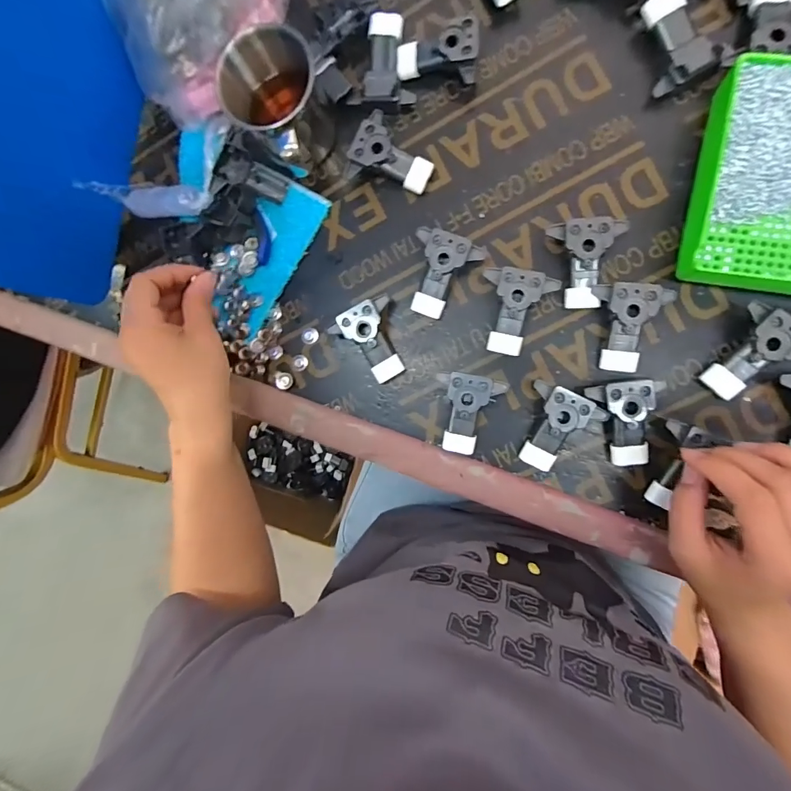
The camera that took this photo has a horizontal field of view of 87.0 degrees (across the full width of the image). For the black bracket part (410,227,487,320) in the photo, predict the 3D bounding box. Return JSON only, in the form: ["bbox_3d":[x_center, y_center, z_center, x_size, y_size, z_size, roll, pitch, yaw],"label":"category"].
[{"bbox_3d":[0.037,-0.097,0.341,0.053,0.029,0.064,20,93,8],"label":"black bracket part"}]

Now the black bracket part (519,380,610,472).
[{"bbox_3d":[0.126,0.028,0.329,0.056,0.027,0.063,25,94,8],"label":"black bracket part"}]

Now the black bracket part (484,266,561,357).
[{"bbox_3d":[0.097,-0.065,0.332,0.053,0.028,0.064,7,91,8],"label":"black bracket part"}]

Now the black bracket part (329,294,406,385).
[{"bbox_3d":[-0.016,-0.045,0.351,0.052,0.027,0.063,-31,86,8],"label":"black bracket part"}]

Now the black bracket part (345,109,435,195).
[{"bbox_3d":[-0.001,-0.199,0.345,0.064,0.029,0.055,22,94,8],"label":"black bracket part"}]

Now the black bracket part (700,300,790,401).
[{"bbox_3d":[0.258,-0.033,0.307,0.062,0.026,0.050,-35,85,7],"label":"black bracket part"}]

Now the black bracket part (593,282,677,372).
[{"bbox_3d":[0.178,-0.051,0.318,0.051,0.027,0.062,6,91,9],"label":"black bracket part"}]

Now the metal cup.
[{"bbox_3d":[-0.085,-0.226,0.327,0.072,0.079,0.066,0,90,9],"label":"metal cup"}]

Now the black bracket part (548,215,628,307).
[{"bbox_3d":[0.145,-0.101,0.323,0.053,0.027,0.062,2,91,9],"label":"black bracket part"}]

